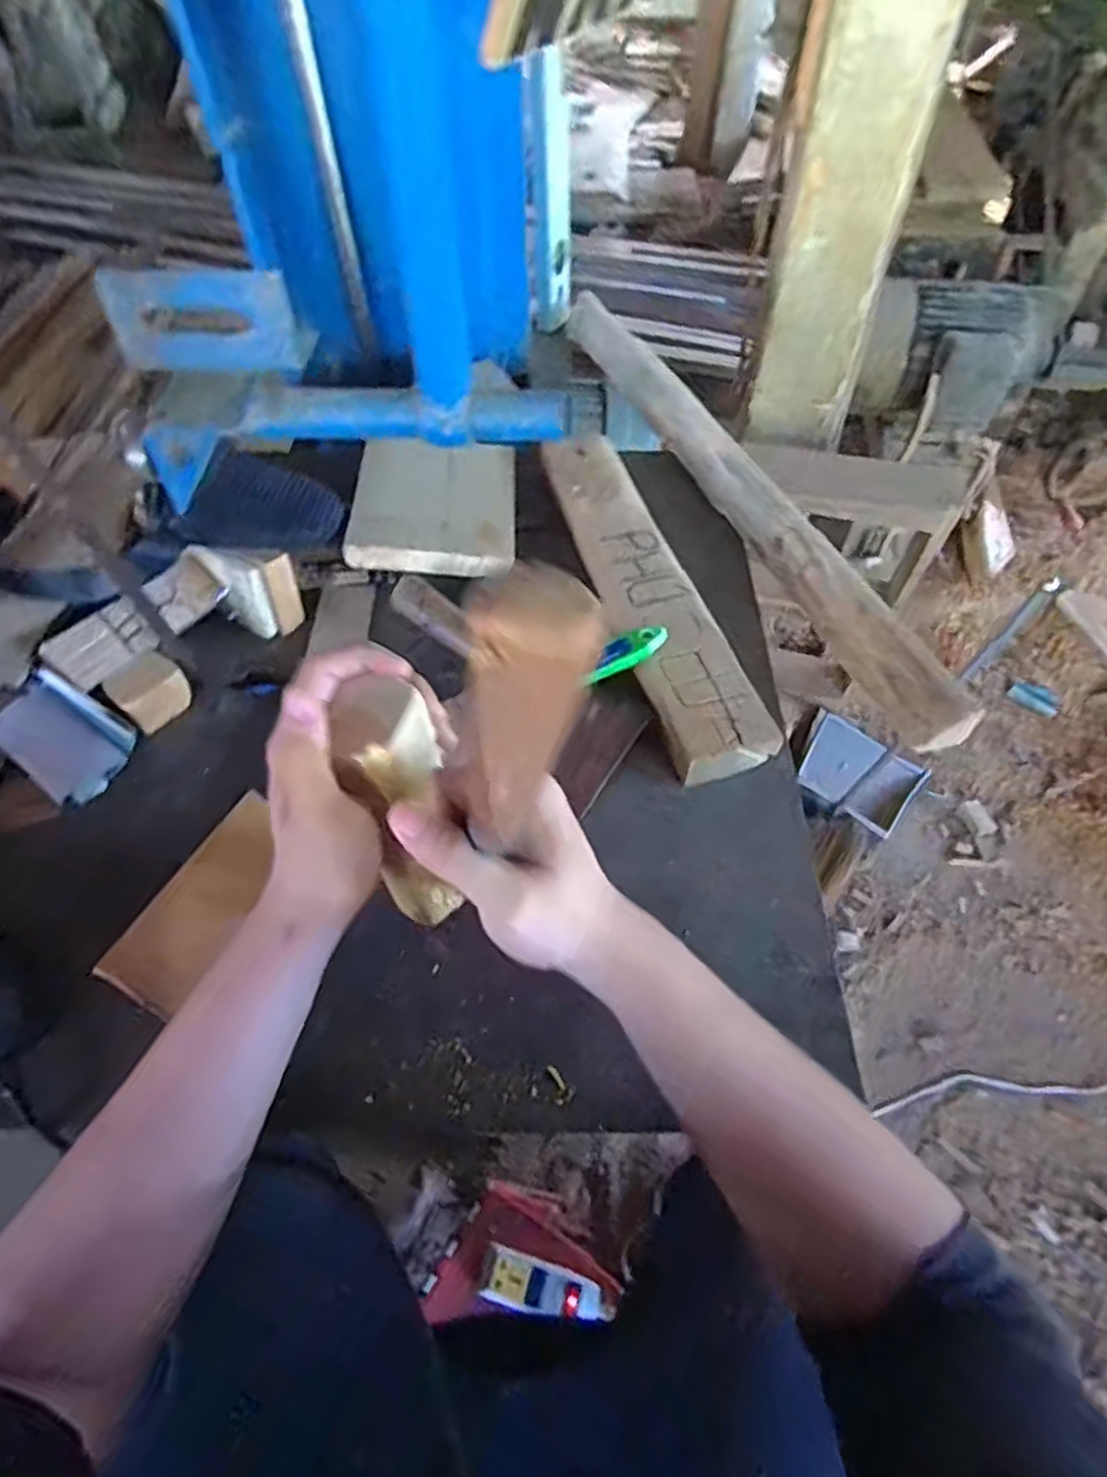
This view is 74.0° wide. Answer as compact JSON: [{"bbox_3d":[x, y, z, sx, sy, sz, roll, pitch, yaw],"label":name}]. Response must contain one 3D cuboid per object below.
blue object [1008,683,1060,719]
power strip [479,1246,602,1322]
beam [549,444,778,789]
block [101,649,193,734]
[{"bbox_3d":[1.031,-0.088,1.570,0.098,0.047,0.039,37,63,23],"label":"blue object"},{"bbox_3d":[-0.012,0.594,0.793,0.125,0.028,0.047,13,56,10],"label":"power strip"},{"bbox_3d":[0.070,-0.134,0.624,0.078,0.027,0.378,-14,56,-10],"label":"beam"},{"bbox_3d":[-0.308,-0.037,0.564,0.040,0.033,0.049,36,62,23],"label":"block"}]

